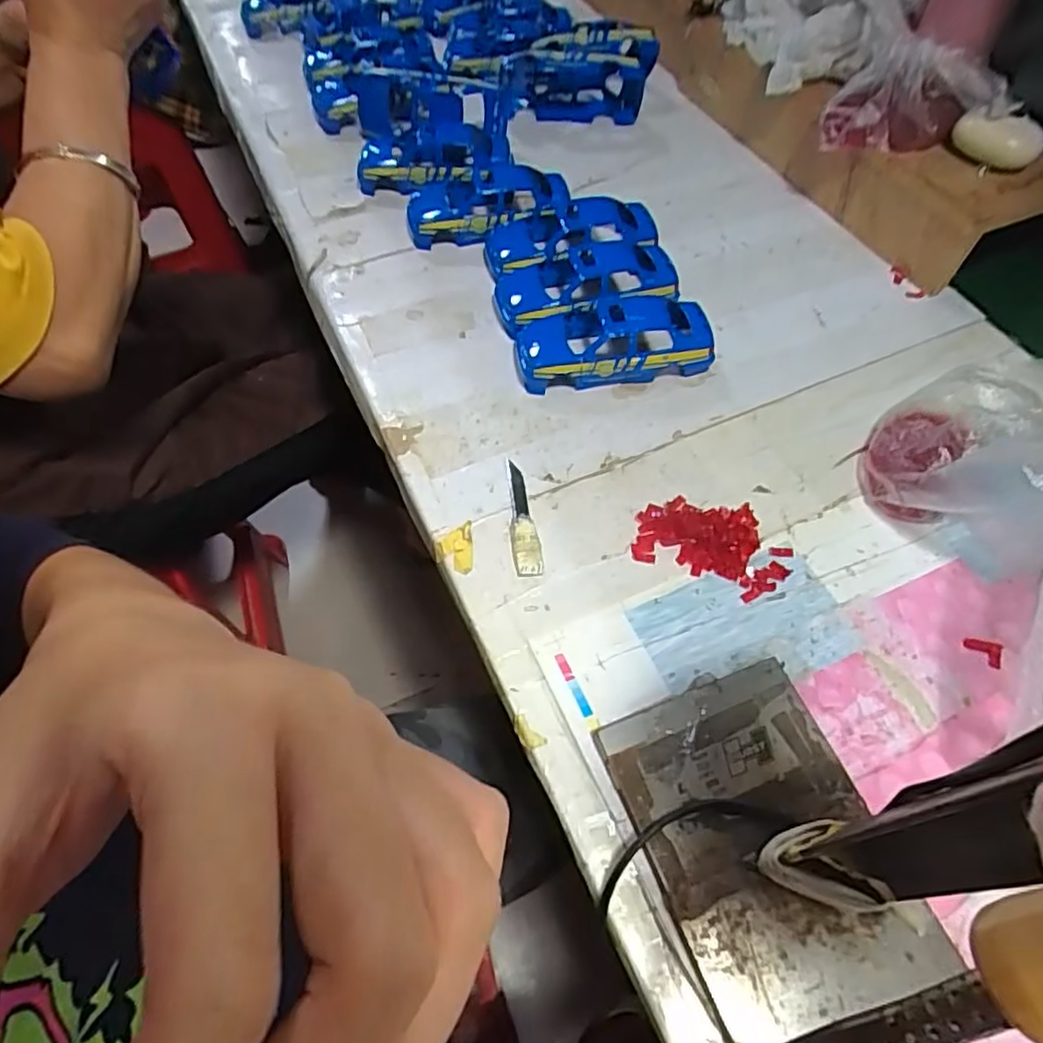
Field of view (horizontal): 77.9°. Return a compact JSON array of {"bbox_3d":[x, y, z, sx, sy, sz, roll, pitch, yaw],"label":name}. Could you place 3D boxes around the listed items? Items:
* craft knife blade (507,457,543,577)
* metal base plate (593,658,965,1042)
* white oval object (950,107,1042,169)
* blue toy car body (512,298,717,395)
[{"bbox_3d":[0.000,-0.003,0.374,0.015,0.005,0.078,-7,58,-3],"label":"craft knife blade"},{"bbox_3d":[0.104,0.138,0.282,0.097,0.012,0.133,-19,60,-11],"label":"metal base plate"},{"bbox_3d":[0.340,-0.273,0.460,0.059,0.028,0.020,22,61,14],"label":"white oval object"},{"bbox_3d":[0.062,-0.118,0.430,0.125,0.034,0.052,-5,58,-2],"label":"blue toy car body"}]

